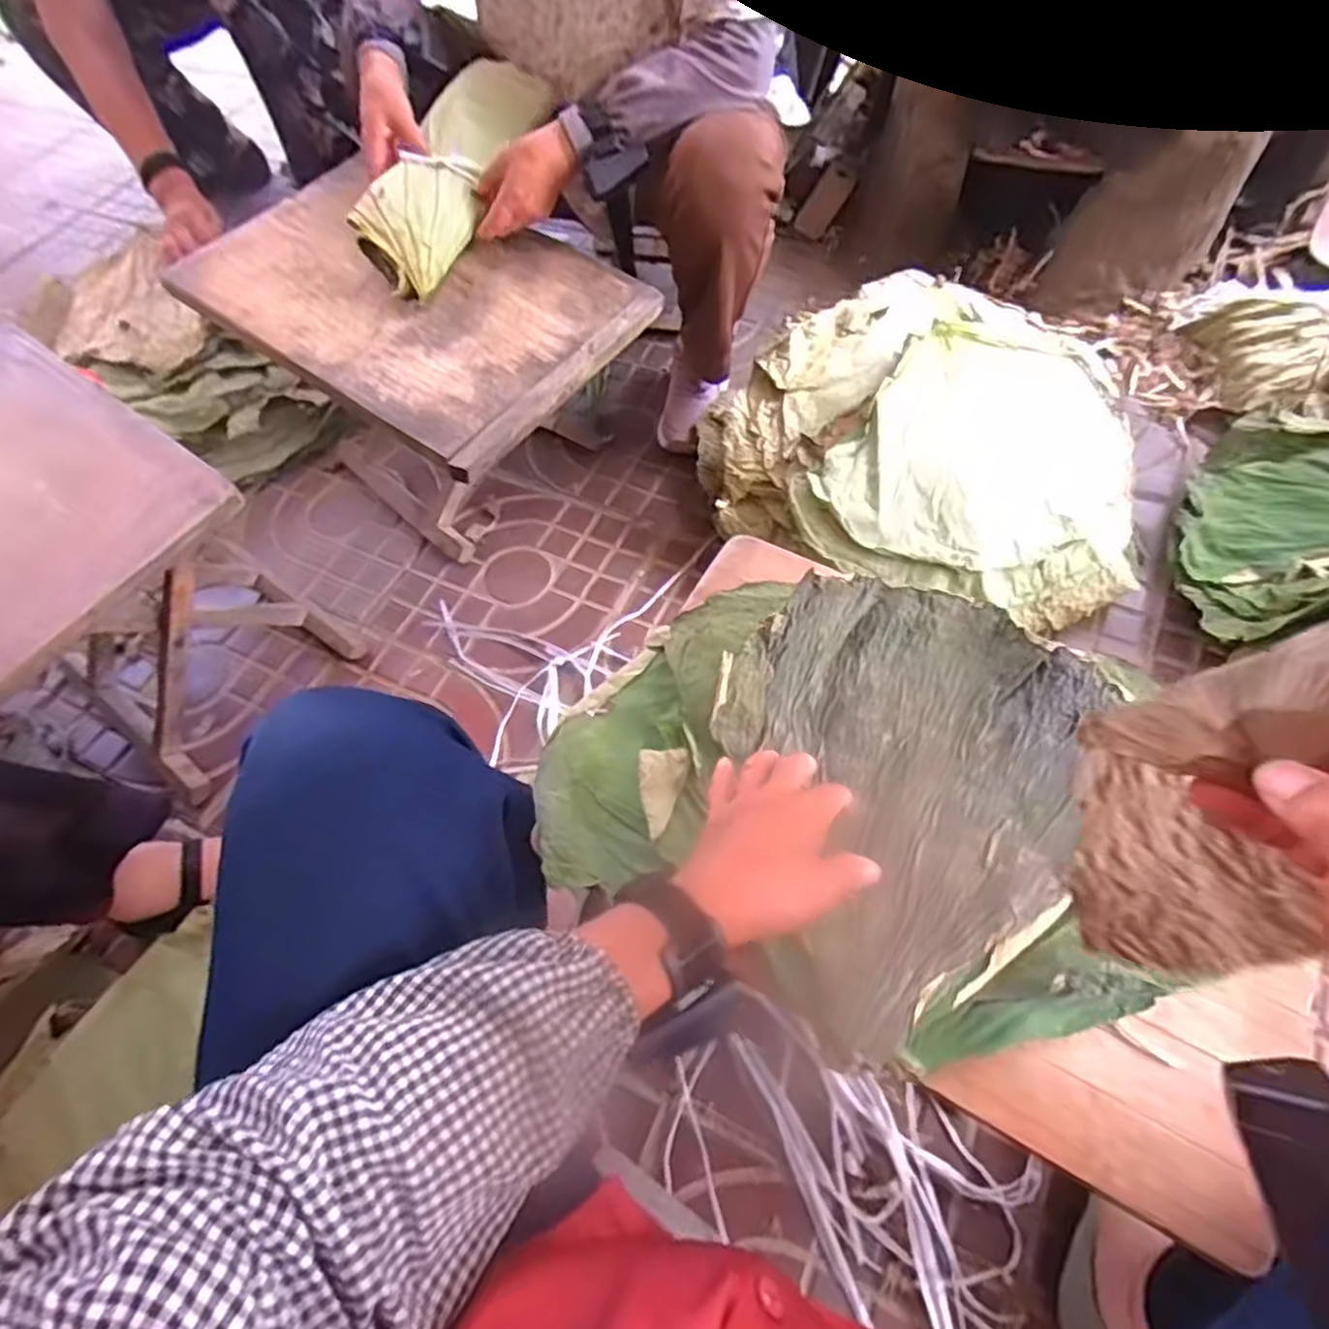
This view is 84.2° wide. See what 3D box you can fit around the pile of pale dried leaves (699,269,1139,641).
[{"bbox_3d":[0.322,-0.275,0.921,0.501,0.199,0.377,8,62,8],"label":"pile of pale dried leaves"}]

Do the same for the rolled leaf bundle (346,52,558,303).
[{"bbox_3d":[-0.236,-0.537,0.805,0.104,0.057,0.298,21,77,15],"label":"rolled leaf bundle"}]

